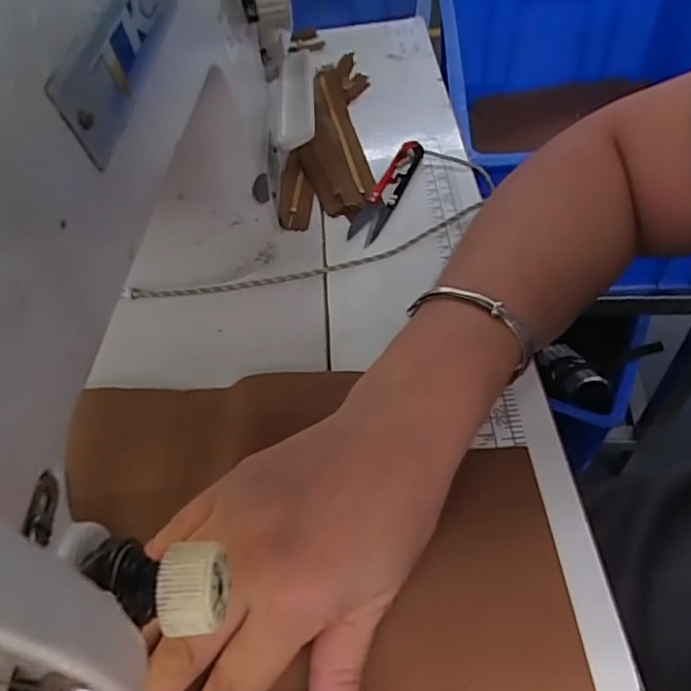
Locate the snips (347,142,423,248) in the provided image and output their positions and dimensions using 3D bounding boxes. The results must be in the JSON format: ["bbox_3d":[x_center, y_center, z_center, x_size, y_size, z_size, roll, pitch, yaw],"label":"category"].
[{"bbox_3d":[0.029,-0.113,0.414,0.024,0.013,0.103,16,55,17],"label":"snips"}]

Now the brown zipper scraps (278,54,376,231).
[{"bbox_3d":[-0.016,-0.175,0.469,0.069,0.011,0.211,-3,52,3],"label":"brown zipper scraps"}]

